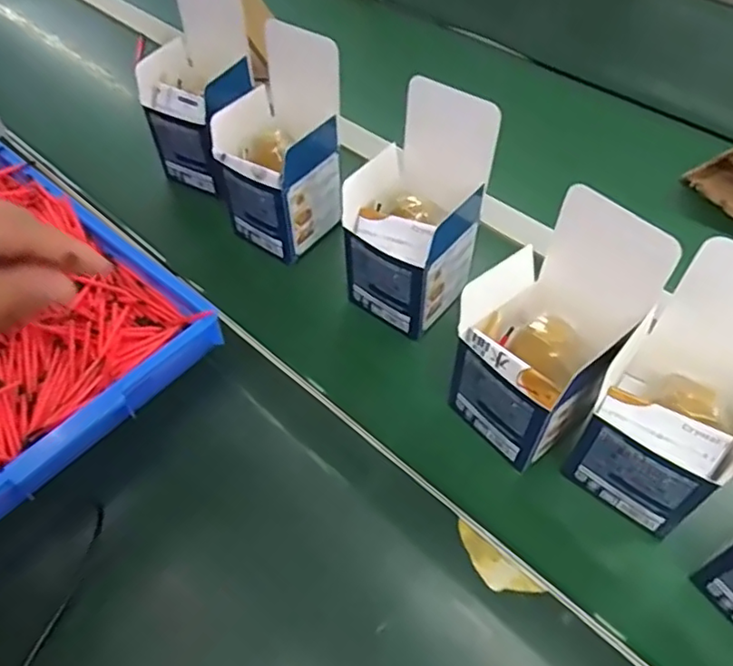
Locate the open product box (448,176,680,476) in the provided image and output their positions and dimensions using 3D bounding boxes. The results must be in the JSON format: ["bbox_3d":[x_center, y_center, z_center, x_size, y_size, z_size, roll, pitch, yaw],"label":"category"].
[{"bbox_3d":[0.122,0.004,0.423,0.104,0.160,0.100,37,63,24],"label":"open product box"}]

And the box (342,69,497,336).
[{"bbox_3d":[0.040,-0.096,0.495,0.098,0.170,0.097,33,61,22],"label":"box"}]

